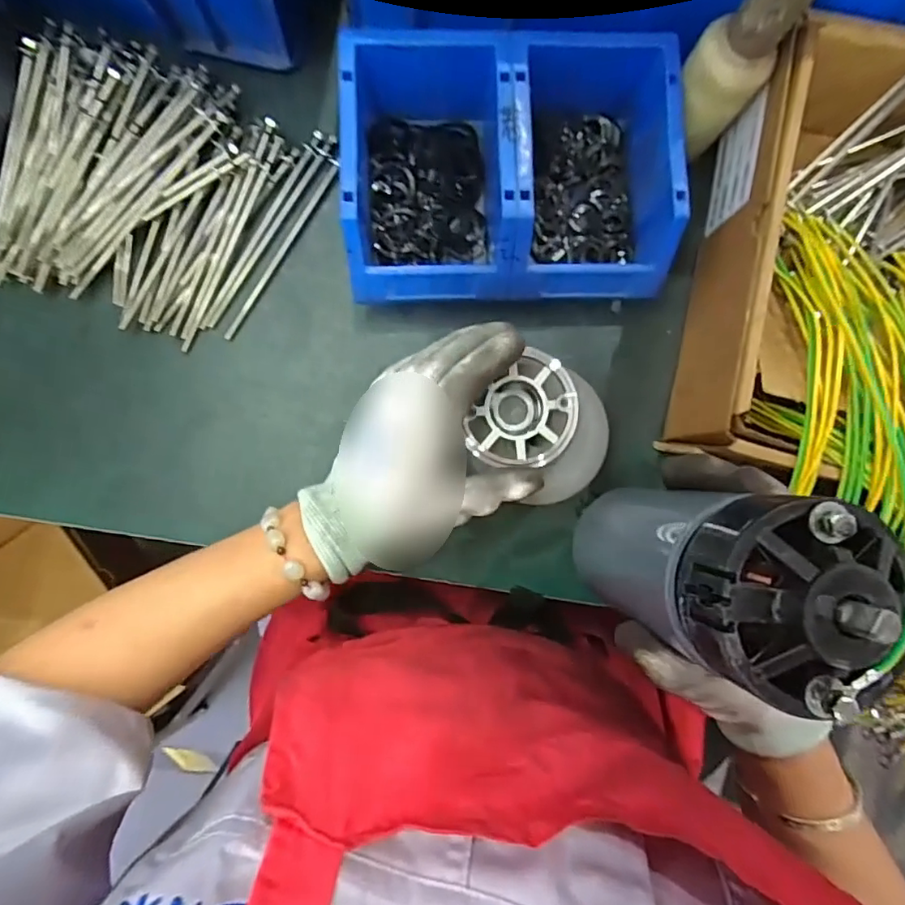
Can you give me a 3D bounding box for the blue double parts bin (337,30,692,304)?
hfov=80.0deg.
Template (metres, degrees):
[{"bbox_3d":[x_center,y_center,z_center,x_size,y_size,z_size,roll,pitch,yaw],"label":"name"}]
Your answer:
[{"bbox_3d":[0.037,-0.188,0.367,0.211,0.074,0.162,-2,87,-3],"label":"blue double parts bin"}]

